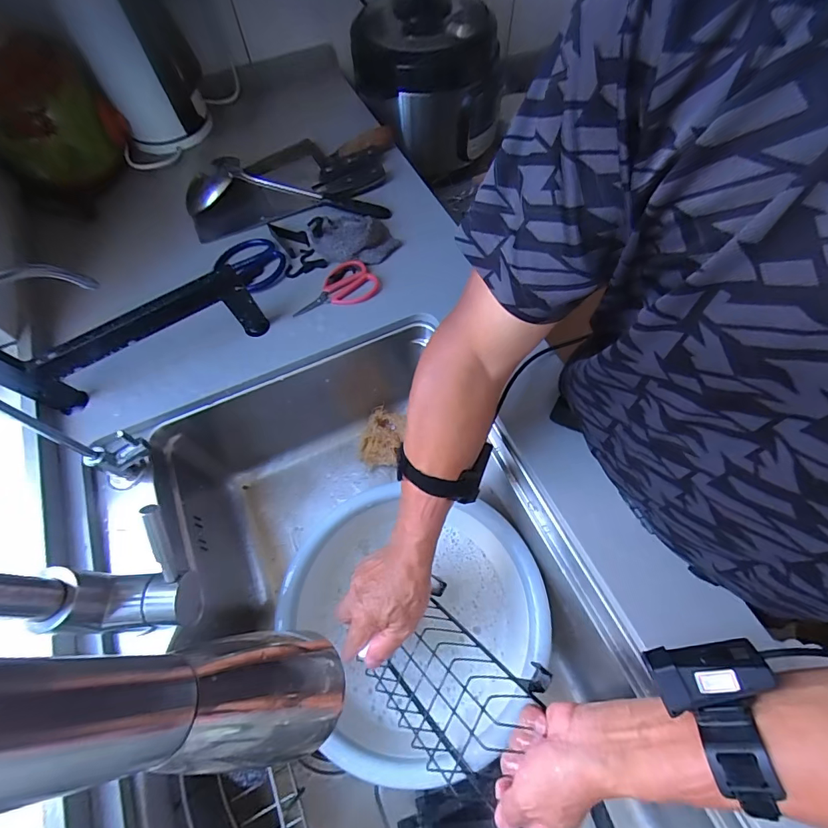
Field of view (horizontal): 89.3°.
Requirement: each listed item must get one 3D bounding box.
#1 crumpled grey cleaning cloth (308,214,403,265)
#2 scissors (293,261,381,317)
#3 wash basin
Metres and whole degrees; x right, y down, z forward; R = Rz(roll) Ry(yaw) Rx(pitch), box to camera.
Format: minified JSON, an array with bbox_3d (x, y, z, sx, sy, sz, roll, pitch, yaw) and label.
[{"bbox_3d":[-0.090,-0.267,0.619,0.127,0.025,0.095,-8,64,0],"label":"crumpled grey cleaning cloth"},{"bbox_3d":[-0.111,-0.182,0.590,0.122,0.008,0.074,-17,65,-5],"label":"scissors"},{"bbox_3d":[0.005,0.243,0.536,0.281,0.106,0.296,-1,64,3],"label":"wash basin"}]

